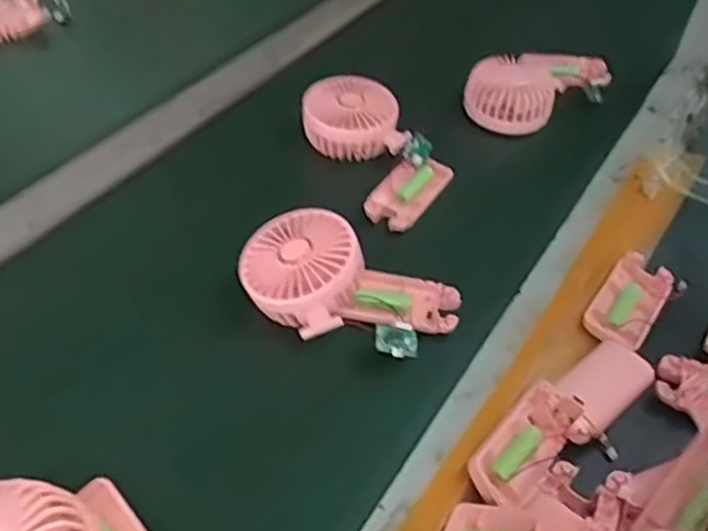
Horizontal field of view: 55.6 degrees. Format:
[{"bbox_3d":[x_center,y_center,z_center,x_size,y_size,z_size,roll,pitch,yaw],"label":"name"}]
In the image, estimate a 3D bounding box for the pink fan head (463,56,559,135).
[{"bbox_3d":[0.162,-0.178,0.703,0.091,0.046,0.091,16,49,11],"label":"pink fan head"}]

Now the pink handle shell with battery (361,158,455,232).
[{"bbox_3d":[0.048,-0.068,0.607,0.050,0.018,0.090,27,52,20],"label":"pink handle shell with battery"}]

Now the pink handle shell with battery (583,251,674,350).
[{"bbox_3d":[0.222,0.027,0.540,0.046,0.023,0.087,30,53,22],"label":"pink handle shell with battery"}]

